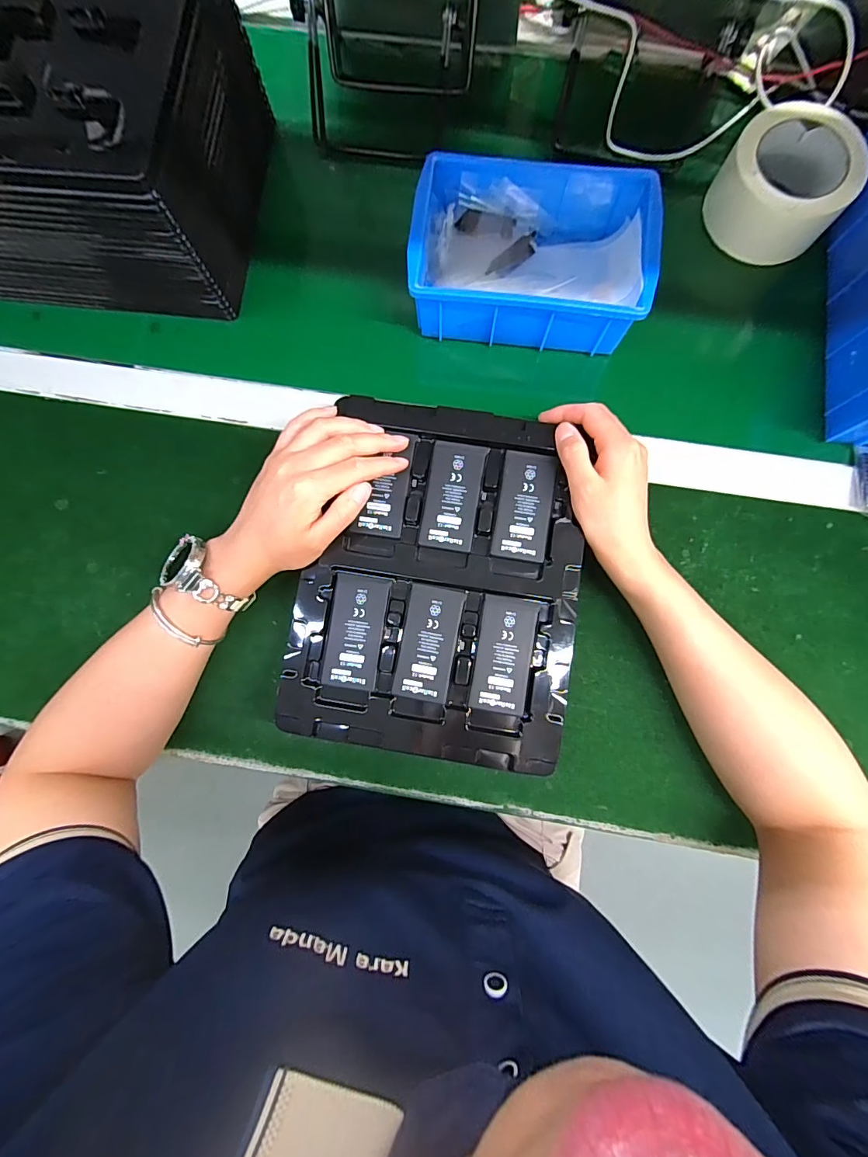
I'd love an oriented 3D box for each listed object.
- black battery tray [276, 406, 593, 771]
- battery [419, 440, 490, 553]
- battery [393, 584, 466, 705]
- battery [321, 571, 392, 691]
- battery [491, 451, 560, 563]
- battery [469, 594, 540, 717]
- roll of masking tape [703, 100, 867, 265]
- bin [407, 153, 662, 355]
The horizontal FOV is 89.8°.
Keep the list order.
[{"bbox_3d":[0.005,-0.003,0.344,0.215,0.015,0.270,8,86,2],"label":"black battery tray"},{"bbox_3d":[0.015,-0.067,0.354,0.044,0.004,0.087,10,84,2],"label":"battery"},{"bbox_3d":[-0.004,0.050,0.340,0.043,0.004,0.086,10,84,2],"label":"battery"},{"bbox_3d":[-0.062,0.042,0.344,0.043,0.007,0.087,8,83,2],"label":"battery"},{"bbox_3d":[0.073,-0.059,0.351,0.043,0.005,0.086,9,83,2],"label":"battery"},{"bbox_3d":[0.055,0.059,0.338,0.043,0.007,0.087,9,84,2],"label":"battery"},{"bbox_3d":[0.317,-0.359,0.394,0.108,0.051,0.109,0,83,1],"label":"roll of masking tape"},{"bbox_3d":[0.084,-0.287,0.387,0.195,0.059,0.137,6,83,2],"label":"bin"}]

